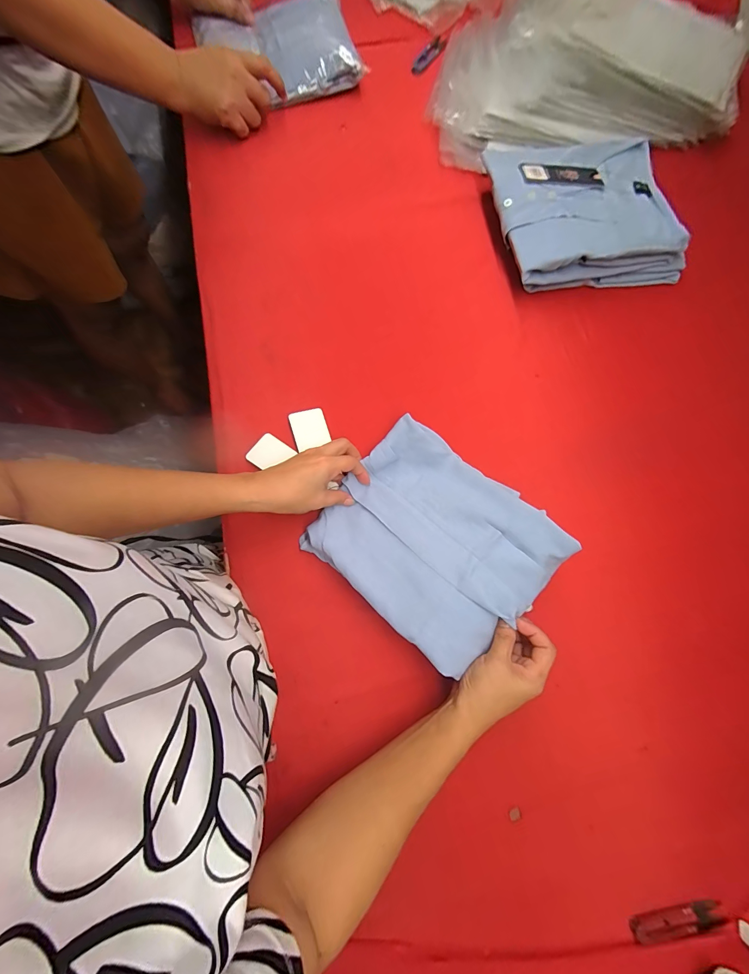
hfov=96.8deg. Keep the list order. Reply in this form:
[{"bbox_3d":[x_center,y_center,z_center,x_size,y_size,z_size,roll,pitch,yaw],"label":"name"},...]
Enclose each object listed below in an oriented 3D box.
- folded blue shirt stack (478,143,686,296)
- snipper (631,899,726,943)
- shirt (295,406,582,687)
[{"bbox_3d":[0.315,-0.420,0.509,0.278,0.067,0.231,-7,79,-7],"label":"folded blue shirt stack"},{"bbox_3d":[0.321,0.461,0.352,0.102,0.010,0.023,-5,79,-7],"label":"snipper"},{"bbox_3d":[0.070,0.059,0.385,0.243,0.049,0.206,40,80,7],"label":"shirt"}]

